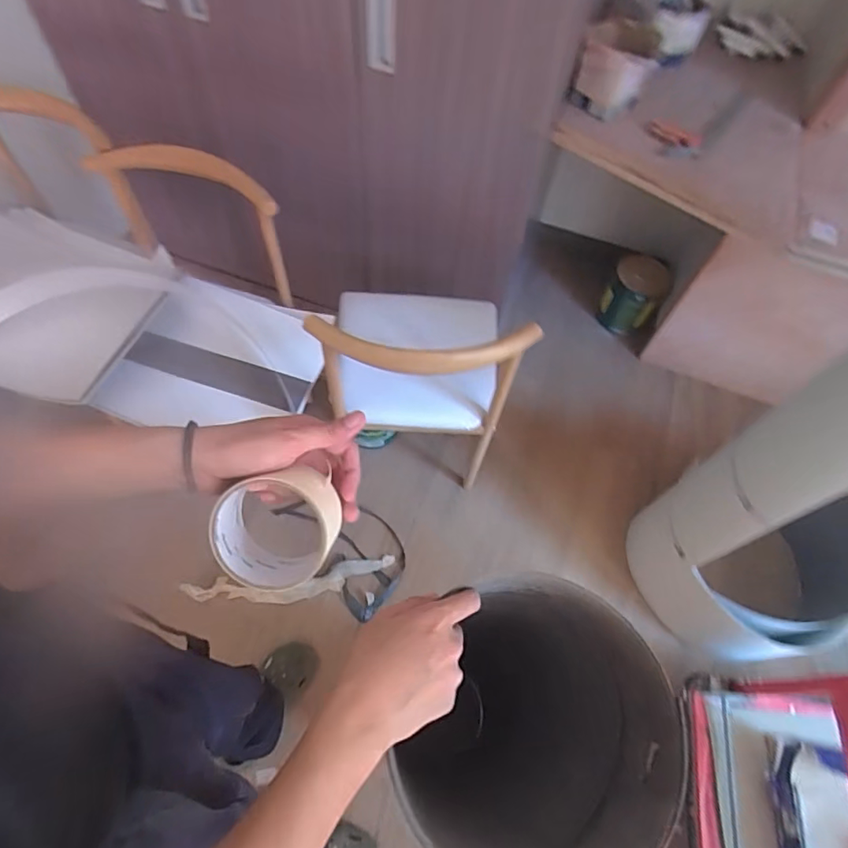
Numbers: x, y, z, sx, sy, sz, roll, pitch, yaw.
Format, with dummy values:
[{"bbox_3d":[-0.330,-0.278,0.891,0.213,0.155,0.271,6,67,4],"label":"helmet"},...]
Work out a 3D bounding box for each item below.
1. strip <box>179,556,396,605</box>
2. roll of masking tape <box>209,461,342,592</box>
[{"bbox_3d":[-0.329,0.400,1.308,0.504,0.033,0.076,-7,62,-8],"label":"strip"},{"bbox_3d":[-0.111,0.074,0.394,0.095,0.044,0.096,0,100,1],"label":"roll of masking tape"}]

